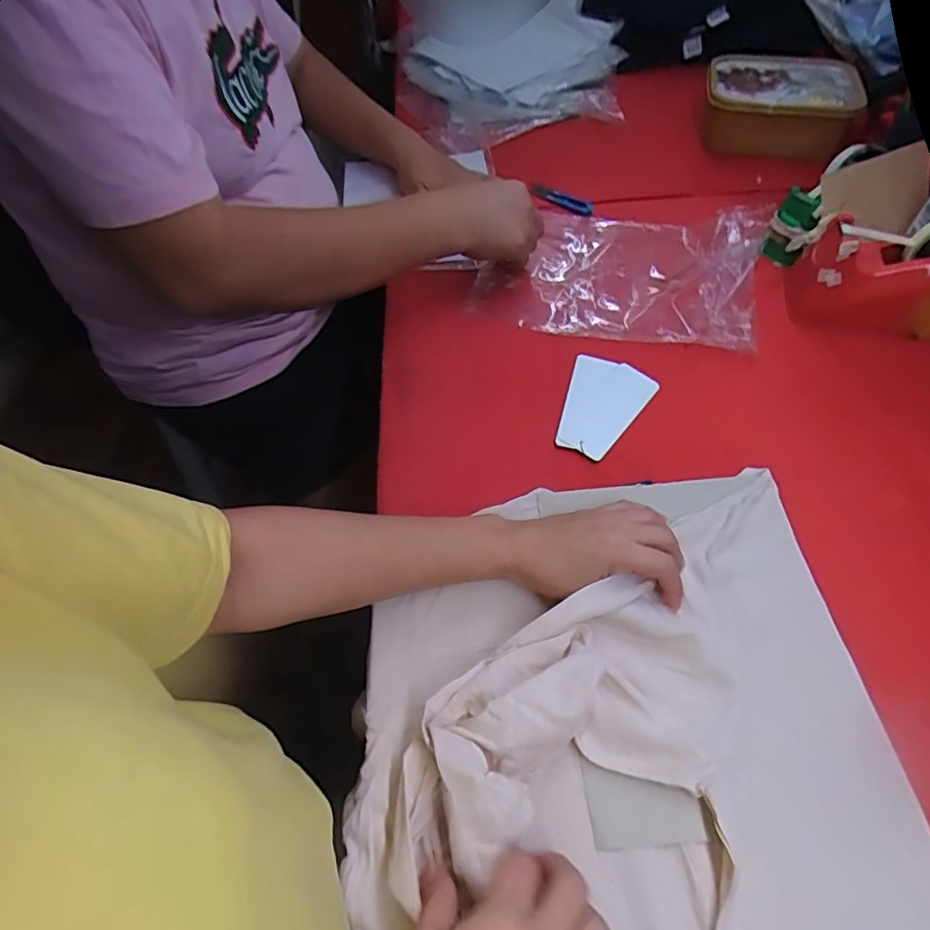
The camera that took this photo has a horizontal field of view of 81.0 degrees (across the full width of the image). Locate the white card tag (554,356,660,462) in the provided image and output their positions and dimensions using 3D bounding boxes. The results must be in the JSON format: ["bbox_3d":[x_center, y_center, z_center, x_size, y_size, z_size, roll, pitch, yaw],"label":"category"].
[{"bbox_3d":[0.138,-0.057,0.525,0.079,0.004,0.118,13,58,12],"label":"white card tag"}]

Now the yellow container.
[{"bbox_3d":[0.443,-0.516,0.780,0.194,0.066,0.178,12,57,11],"label":"yellow container"}]

